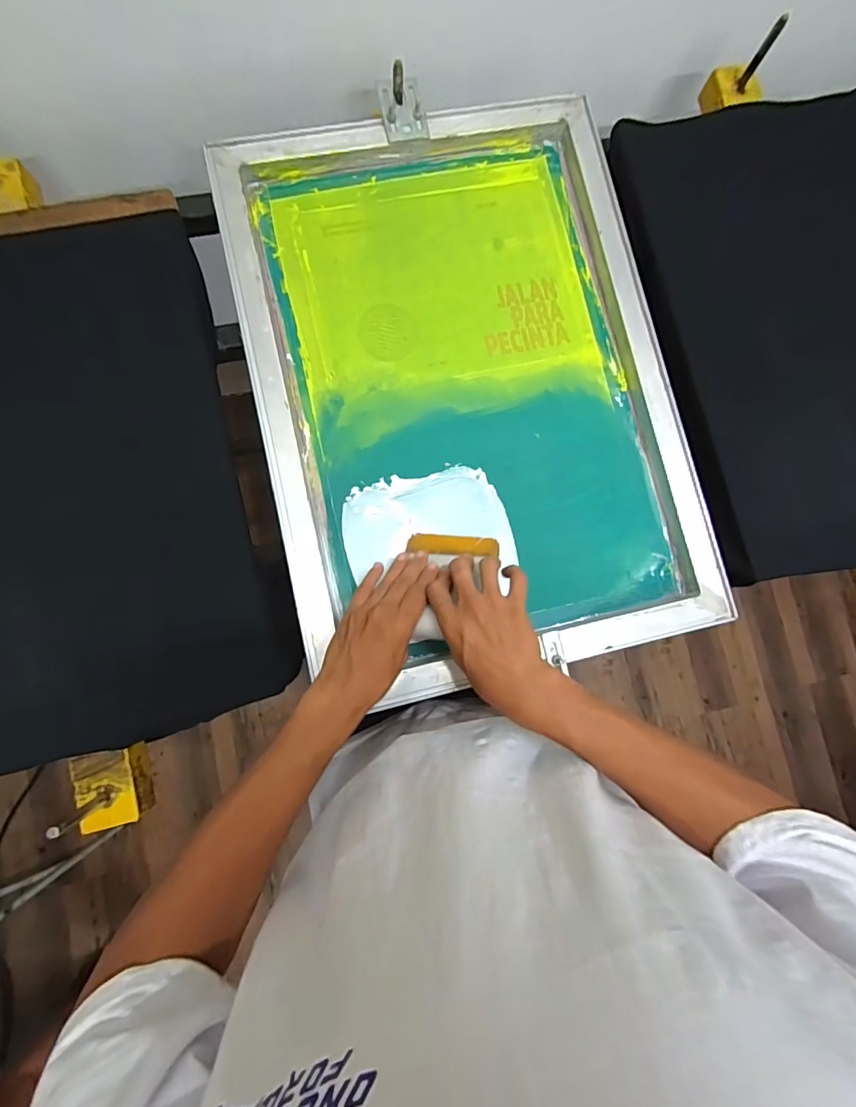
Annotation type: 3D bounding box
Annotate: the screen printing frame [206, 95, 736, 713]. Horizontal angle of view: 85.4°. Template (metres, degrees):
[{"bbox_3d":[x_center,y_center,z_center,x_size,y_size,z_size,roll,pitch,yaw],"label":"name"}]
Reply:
[{"bbox_3d":[0.047,-0.196,0.539,0.468,0.038,0.650,-12,85,-6],"label":"screen printing frame"}]

